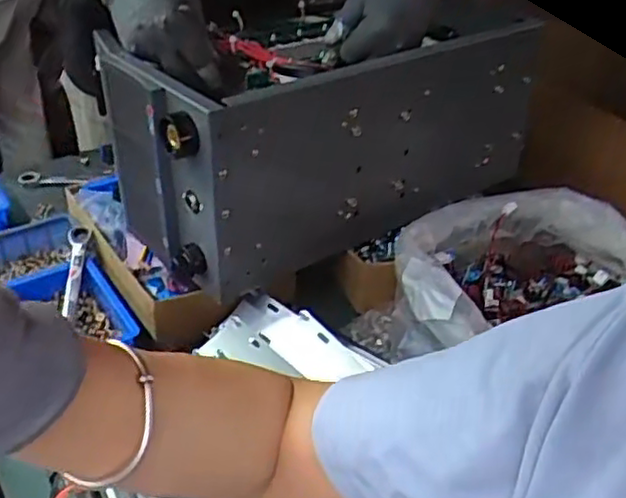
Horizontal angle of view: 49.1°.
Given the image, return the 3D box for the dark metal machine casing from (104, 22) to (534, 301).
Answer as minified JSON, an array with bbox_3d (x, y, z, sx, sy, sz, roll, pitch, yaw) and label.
[{"bbox_3d":[0.034,-0.134,0.755,0.456,0.194,0.170,-21,42,-28],"label":"dark metal machine casing"}]

